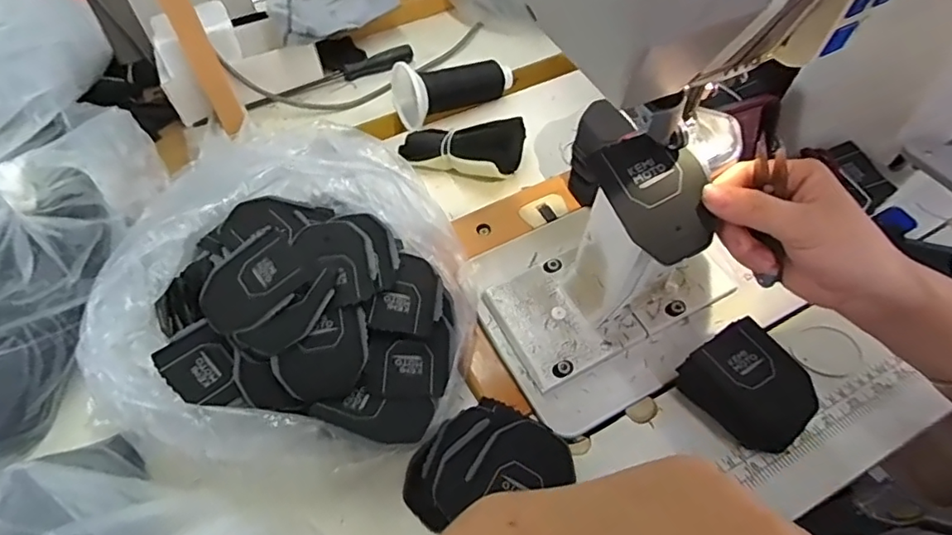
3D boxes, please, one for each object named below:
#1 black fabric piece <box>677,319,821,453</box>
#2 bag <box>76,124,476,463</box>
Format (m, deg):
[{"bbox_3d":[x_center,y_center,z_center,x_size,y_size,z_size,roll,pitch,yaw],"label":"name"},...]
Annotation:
[{"bbox_3d":[0.200,0.090,0.400,0.062,0.047,0.079,-31,54,-20],"label":"black fabric piece"},{"bbox_3d":[-0.142,0.001,0.441,0.258,0.107,0.283,-8,50,-2],"label":"bag"}]

